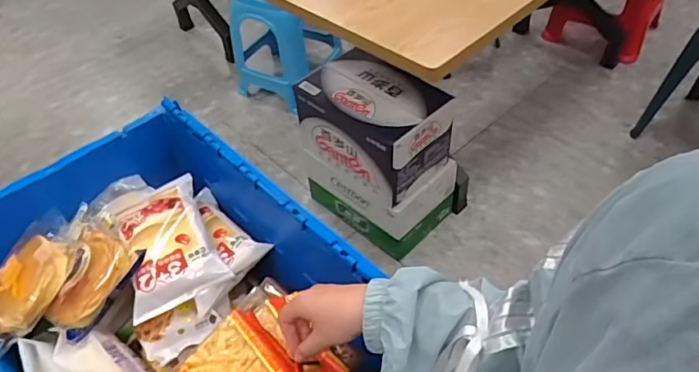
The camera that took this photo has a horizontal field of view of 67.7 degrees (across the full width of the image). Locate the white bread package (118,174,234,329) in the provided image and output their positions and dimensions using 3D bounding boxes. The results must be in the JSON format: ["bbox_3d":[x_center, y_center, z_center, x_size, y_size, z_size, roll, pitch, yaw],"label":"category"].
[{"bbox_3d":[-0.260,0.080,0.737,0.128,0.028,0.174,-23,65,-16],"label":"white bread package"}]

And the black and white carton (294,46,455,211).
[{"bbox_3d":[0.061,-0.177,1.512,0.386,0.282,0.250,29,56,28],"label":"black and white carton"}]

